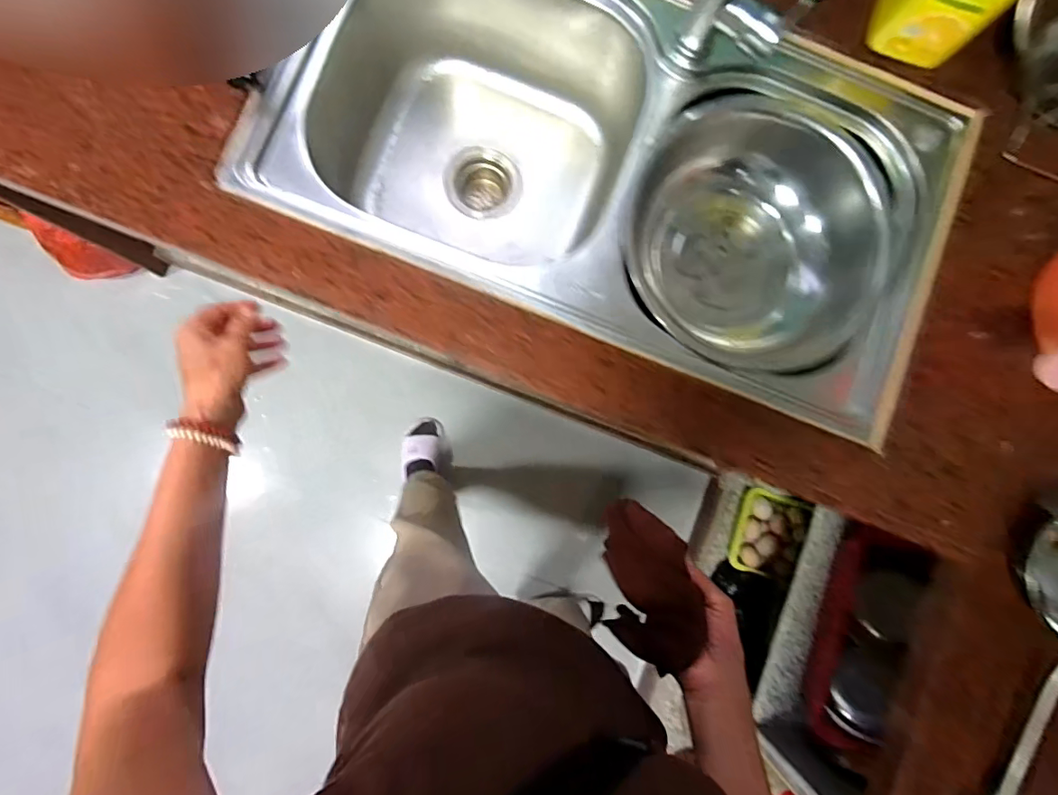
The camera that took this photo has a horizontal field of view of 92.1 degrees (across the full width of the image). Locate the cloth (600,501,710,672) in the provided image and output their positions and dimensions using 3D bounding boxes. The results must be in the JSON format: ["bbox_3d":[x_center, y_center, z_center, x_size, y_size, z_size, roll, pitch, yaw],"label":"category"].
[{"bbox_3d":[0.107,0.161,0.443,0.065,0.058,0.131,1,86,-4],"label":"cloth"}]

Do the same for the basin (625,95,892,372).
[{"bbox_3d":[0.270,-0.210,0.659,0.309,0.136,0.322,0,86,-4],"label":"basin"}]

